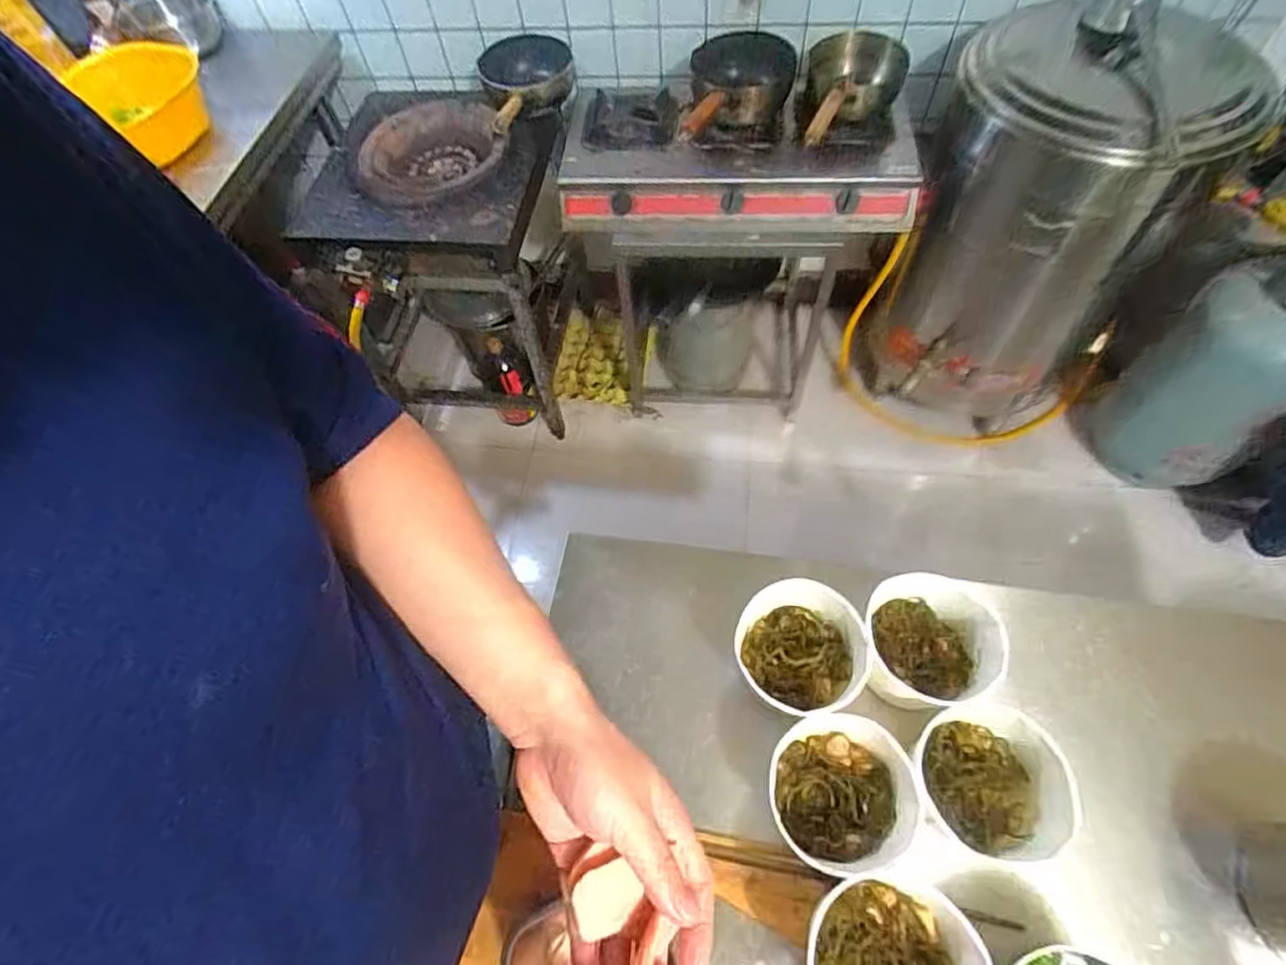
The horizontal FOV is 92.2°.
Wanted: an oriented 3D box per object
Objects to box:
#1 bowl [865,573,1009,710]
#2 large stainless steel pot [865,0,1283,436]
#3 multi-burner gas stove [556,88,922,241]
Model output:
[{"bbox_3d":[0.272,0.151,0.587,0.118,0.072,0.121,-2,61,3],"label":"bowl"},{"bbox_3d":[0.816,-0.510,1.358,0.477,0.771,0.453,21,65,15],"label":"large stainless steel pot"},{"bbox_3d":[0.182,-0.680,1.257,0.697,0.186,0.365,-1,61,4],"label":"multi-burner gas stove"}]

